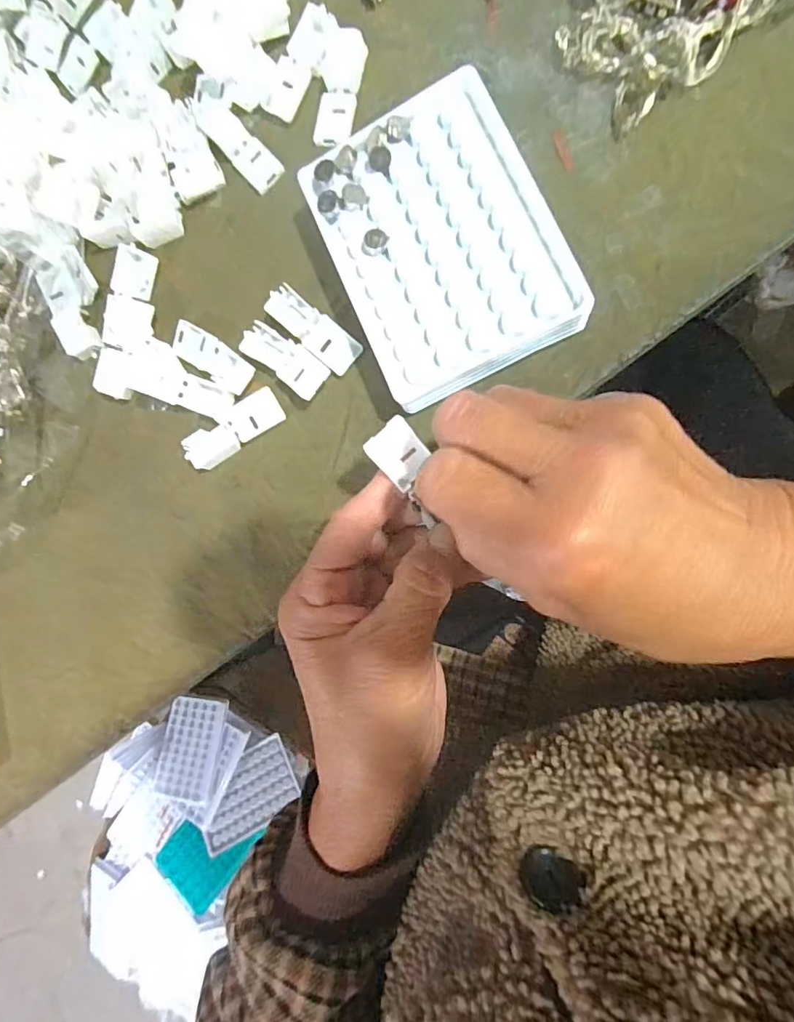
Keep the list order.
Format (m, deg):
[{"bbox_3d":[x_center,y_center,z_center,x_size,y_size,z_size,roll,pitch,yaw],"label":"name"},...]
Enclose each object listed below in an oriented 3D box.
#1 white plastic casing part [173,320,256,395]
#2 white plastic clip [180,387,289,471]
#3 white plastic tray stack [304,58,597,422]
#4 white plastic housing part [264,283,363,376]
[{"bbox_3d":[-0.102,-0.085,0.281,0.054,0.013,0.019,36,94,11],"label":"white plastic casing part"},{"bbox_3d":[-0.088,-0.044,0.272,0.055,0.010,0.020,-33,82,8],"label":"white plastic clip"},{"bbox_3d":[0.021,-0.126,0.243,0.096,0.029,0.134,-24,83,9],"label":"white plastic tray stack"},{"bbox_3d":[-0.044,-0.096,0.266,0.055,0.007,0.020,42,95,10],"label":"white plastic housing part"}]

